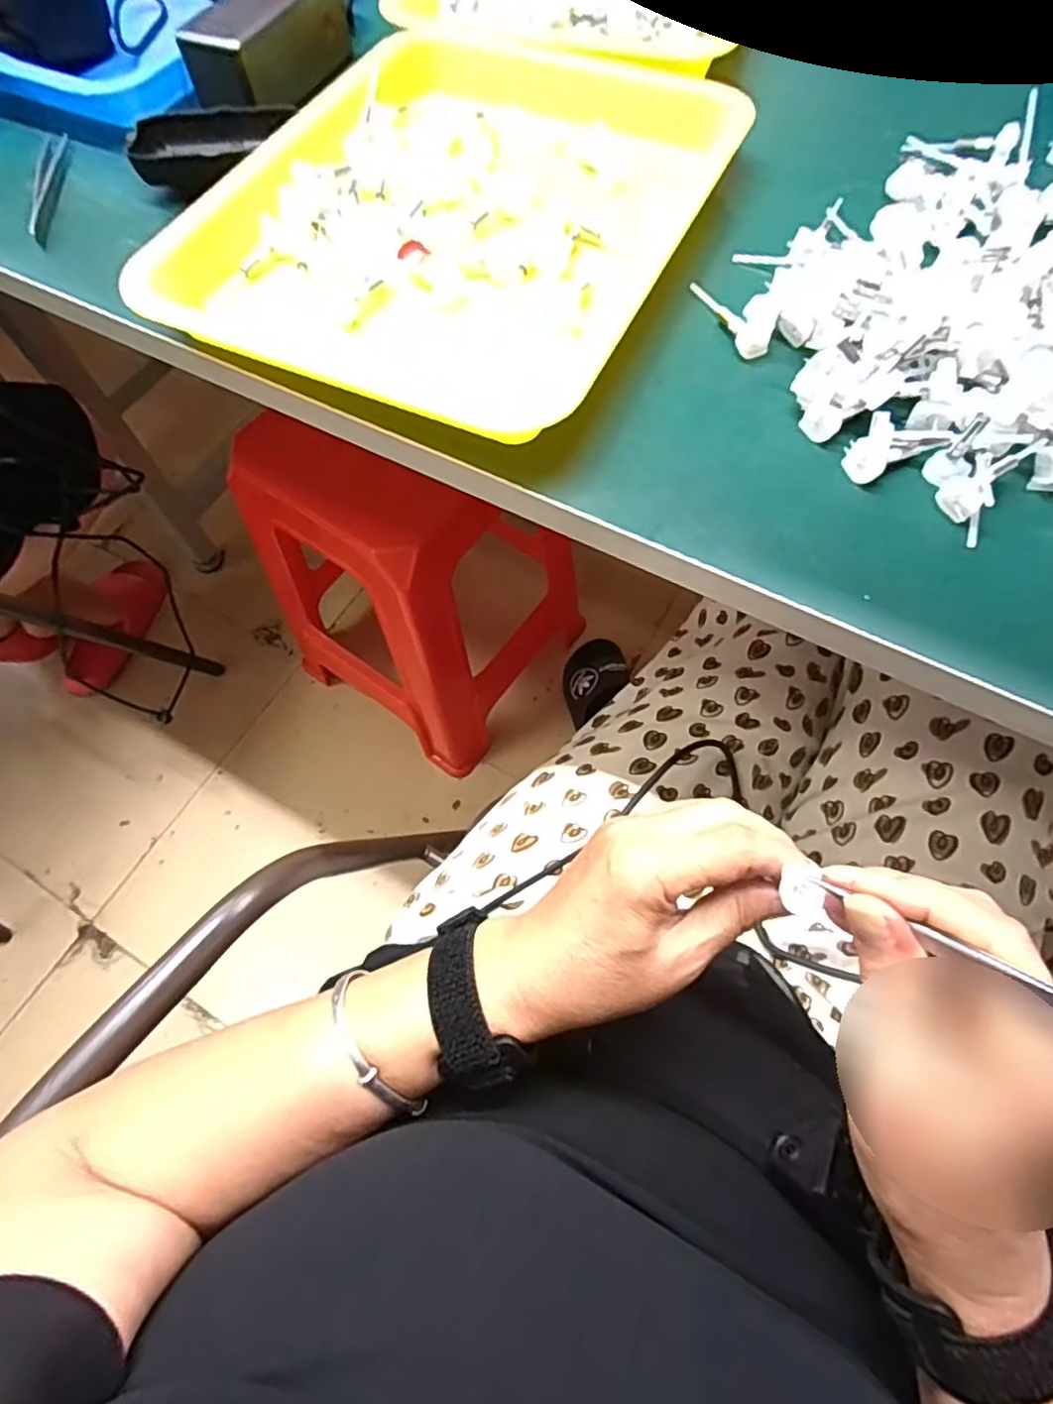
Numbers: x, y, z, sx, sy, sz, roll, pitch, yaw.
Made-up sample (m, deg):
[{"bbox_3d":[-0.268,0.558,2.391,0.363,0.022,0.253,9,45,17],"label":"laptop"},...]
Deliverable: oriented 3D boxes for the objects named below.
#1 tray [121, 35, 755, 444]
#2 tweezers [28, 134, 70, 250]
[{"bbox_3d":[-0.033,-0.299,0.384,0.249,0.028,0.311,24,69,11],"label":"tray"},{"bbox_3d":[-0.312,-0.337,0.421,0.013,0.010,0.116,-9,66,-3],"label":"tweezers"}]

